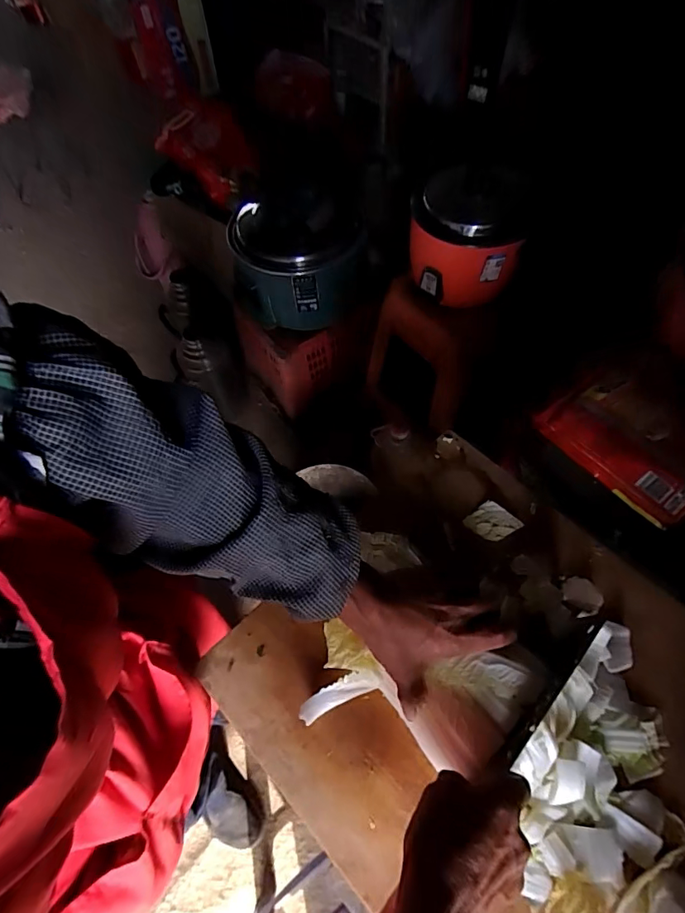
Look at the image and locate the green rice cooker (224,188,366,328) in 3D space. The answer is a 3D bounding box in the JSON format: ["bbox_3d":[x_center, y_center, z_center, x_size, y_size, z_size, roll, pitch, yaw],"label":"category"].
[{"bbox_3d":[-0.120,-0.531,1.254,0.328,0.266,0.315,-1,61,1],"label":"green rice cooker"}]

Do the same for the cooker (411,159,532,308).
[{"bbox_3d":[0.260,-0.465,1.001,0.215,0.223,0.215,-1,61,1],"label":"cooker"}]

